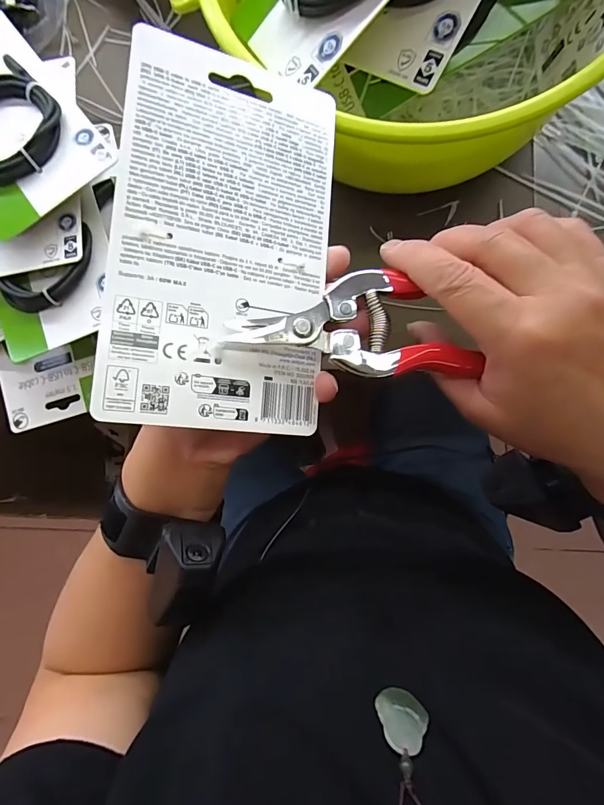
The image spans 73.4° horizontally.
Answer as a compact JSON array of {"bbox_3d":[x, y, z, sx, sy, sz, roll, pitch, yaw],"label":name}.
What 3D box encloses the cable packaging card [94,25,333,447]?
[{"bbox_3d":[-0.034,-0.077,0.191,0.098,0.004,0.177,6,84,-19],"label":"cable packaging card"}]

